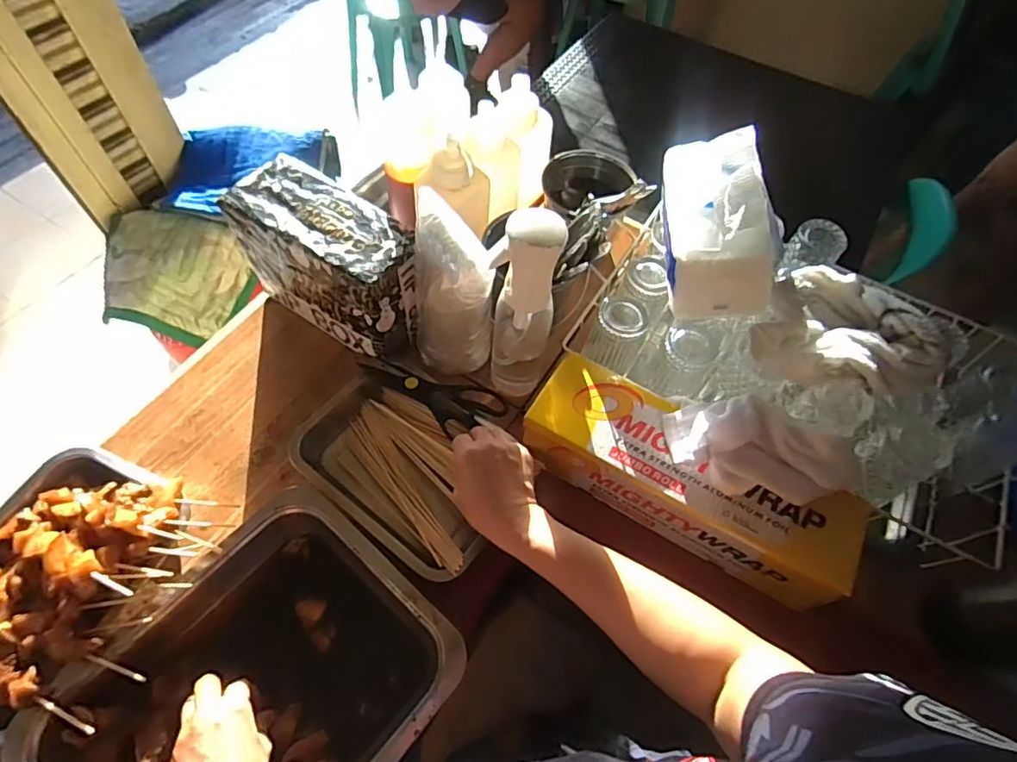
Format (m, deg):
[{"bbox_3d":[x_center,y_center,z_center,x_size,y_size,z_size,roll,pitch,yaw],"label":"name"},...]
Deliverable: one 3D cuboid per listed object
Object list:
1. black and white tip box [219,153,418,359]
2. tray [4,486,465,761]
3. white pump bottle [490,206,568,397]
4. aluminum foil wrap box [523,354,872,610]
[{"bbox_3d":[-0.223,-0.152,0.698,0.244,0.154,0.111,34,63,15],"label":"black and white tip box"},{"bbox_3d":[-0.239,0.310,0.530,0.267,0.078,0.335,36,64,16],"label":"tray"},{"bbox_3d":[0.018,-0.080,0.621,0.072,0.283,0.063,9,59,1],"label":"white pump bottle"},{"bbox_3d":[0.192,0.109,0.611,0.353,0.107,0.104,29,62,13],"label":"aluminum foil wrap box"}]

